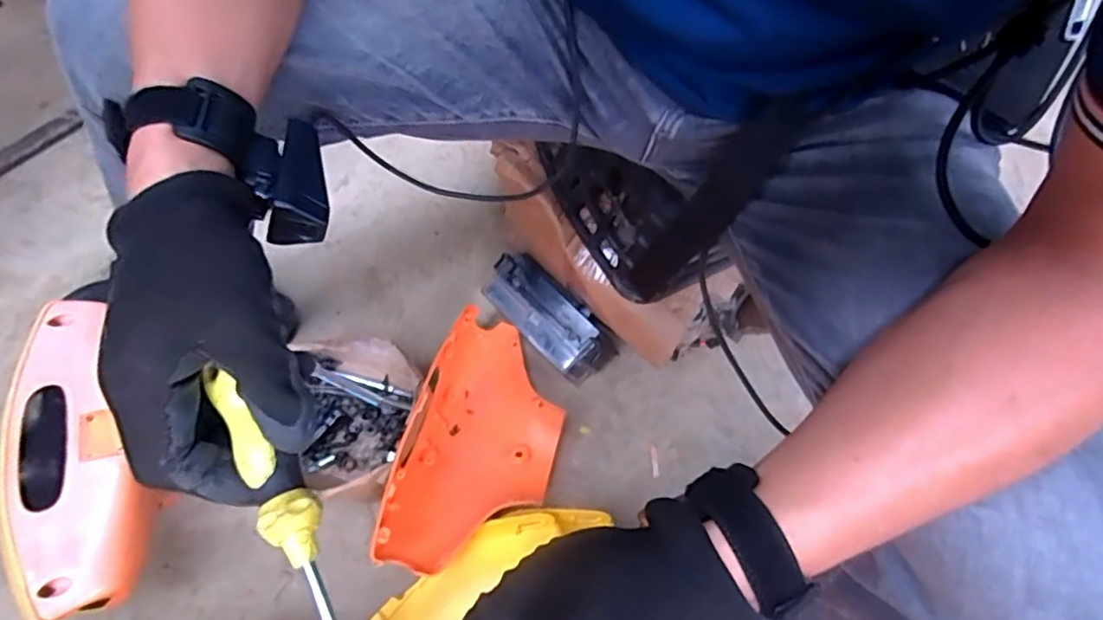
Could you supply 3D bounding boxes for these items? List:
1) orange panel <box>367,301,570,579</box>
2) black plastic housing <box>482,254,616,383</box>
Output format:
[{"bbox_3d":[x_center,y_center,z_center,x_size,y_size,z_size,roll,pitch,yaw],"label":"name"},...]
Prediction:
[{"bbox_3d":[-0.076,0.148,0.689,0.155,0.115,0.290,17,68,4],"label":"orange panel"},{"bbox_3d":[-0.006,0.010,0.777,0.184,0.059,0.080,43,71,12],"label":"black plastic housing"}]

